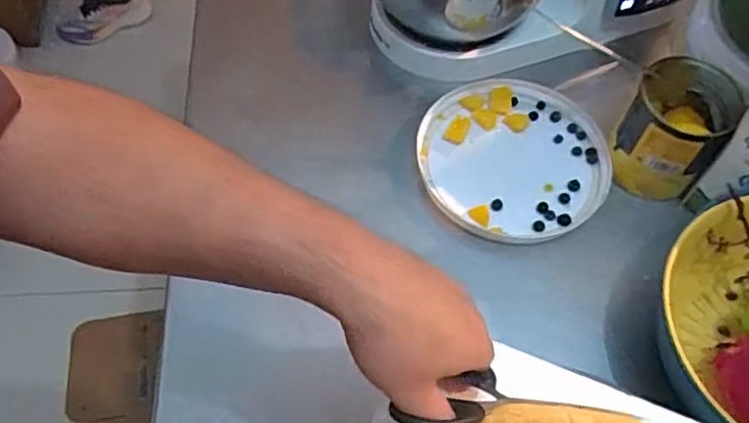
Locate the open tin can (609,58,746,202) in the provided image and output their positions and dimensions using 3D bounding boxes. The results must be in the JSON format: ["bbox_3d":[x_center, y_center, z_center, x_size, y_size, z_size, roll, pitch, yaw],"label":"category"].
[{"bbox_3d":[0.304,-0.085,0.696,0.098,0.100,0.099,21,60,11],"label":"open tin can"}]

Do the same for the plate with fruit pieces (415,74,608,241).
[{"bbox_3d":[0.155,-0.060,0.737,0.206,0.026,0.191,1,58,-1],"label":"plate with fruit pieces"}]

